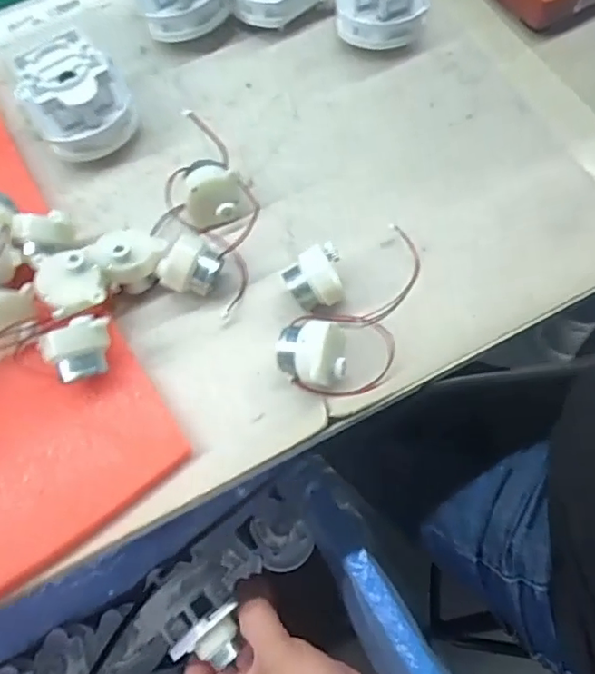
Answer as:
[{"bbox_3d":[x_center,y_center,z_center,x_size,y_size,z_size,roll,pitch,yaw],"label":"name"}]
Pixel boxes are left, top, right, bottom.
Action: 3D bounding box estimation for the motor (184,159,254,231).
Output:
[{"bbox_3d":[-0.050,-0.082,0.311,0.030,0.027,0.028,-22,42,-20],"label":"motor"}]

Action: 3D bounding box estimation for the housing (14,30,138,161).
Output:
[{"bbox_3d":[-0.129,-0.141,0.323,0.057,0.040,0.057,-27,69,-8],"label":"housing"}]

